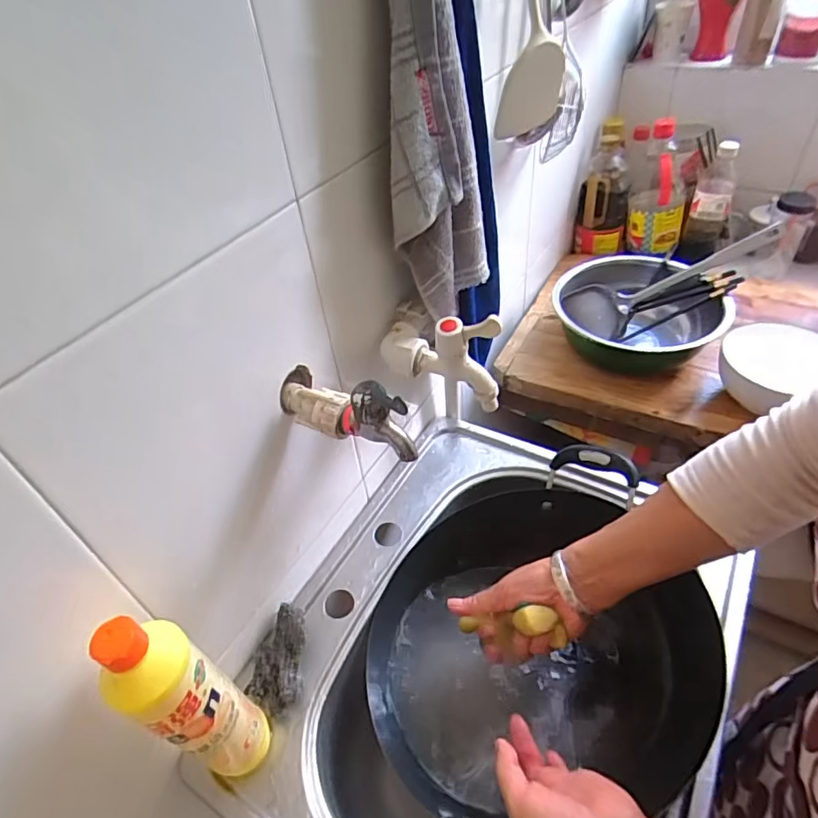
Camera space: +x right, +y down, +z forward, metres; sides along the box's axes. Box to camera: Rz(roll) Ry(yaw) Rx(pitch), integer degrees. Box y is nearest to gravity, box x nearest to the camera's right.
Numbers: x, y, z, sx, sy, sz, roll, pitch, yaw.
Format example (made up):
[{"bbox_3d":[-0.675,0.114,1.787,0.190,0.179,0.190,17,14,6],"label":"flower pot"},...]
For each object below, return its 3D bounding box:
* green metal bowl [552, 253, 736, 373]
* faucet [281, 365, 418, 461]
[{"bbox_3d":[0.367,-0.150,0.858,0.247,0.104,0.234,-2,43,2],"label":"green metal bowl"},{"bbox_3d":[-0.054,-0.004,0.431,0.140,0.070,0.041,29,52,30],"label":"faucet"}]

